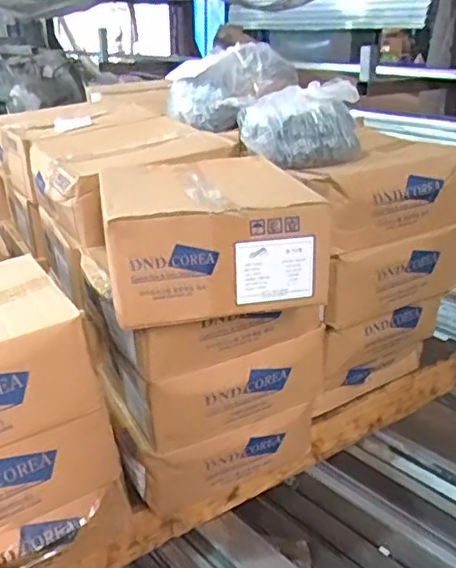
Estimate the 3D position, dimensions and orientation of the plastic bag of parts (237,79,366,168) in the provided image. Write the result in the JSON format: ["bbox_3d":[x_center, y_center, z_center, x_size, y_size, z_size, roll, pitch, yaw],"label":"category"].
[{"bbox_3d":[0.127,-0.276,1.041,0.211,0.115,0.120,-2,23,-5],"label":"plastic bag of parts"}]

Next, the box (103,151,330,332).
[{"bbox_3d":[-0.035,-0.083,0.868,0.273,0.131,0.308,-5,23,-12],"label":"box"}]

